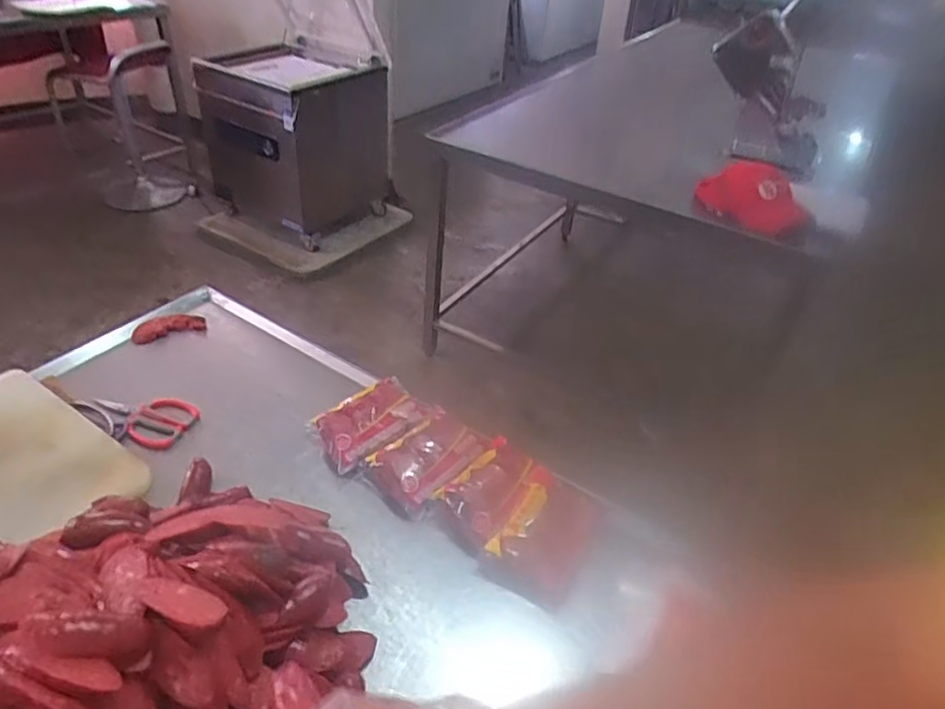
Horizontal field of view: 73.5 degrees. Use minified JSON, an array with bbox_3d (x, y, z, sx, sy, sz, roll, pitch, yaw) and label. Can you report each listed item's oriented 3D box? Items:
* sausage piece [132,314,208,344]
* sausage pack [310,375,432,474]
[{"bbox_3d":[-0.477,-0.045,0.995,0.106,0.022,0.040,-15,43,-24],"label":"sausage piece"},{"bbox_3d":[-0.135,0.094,0.843,0.139,0.055,0.095,-23,46,-30],"label":"sausage pack"}]

